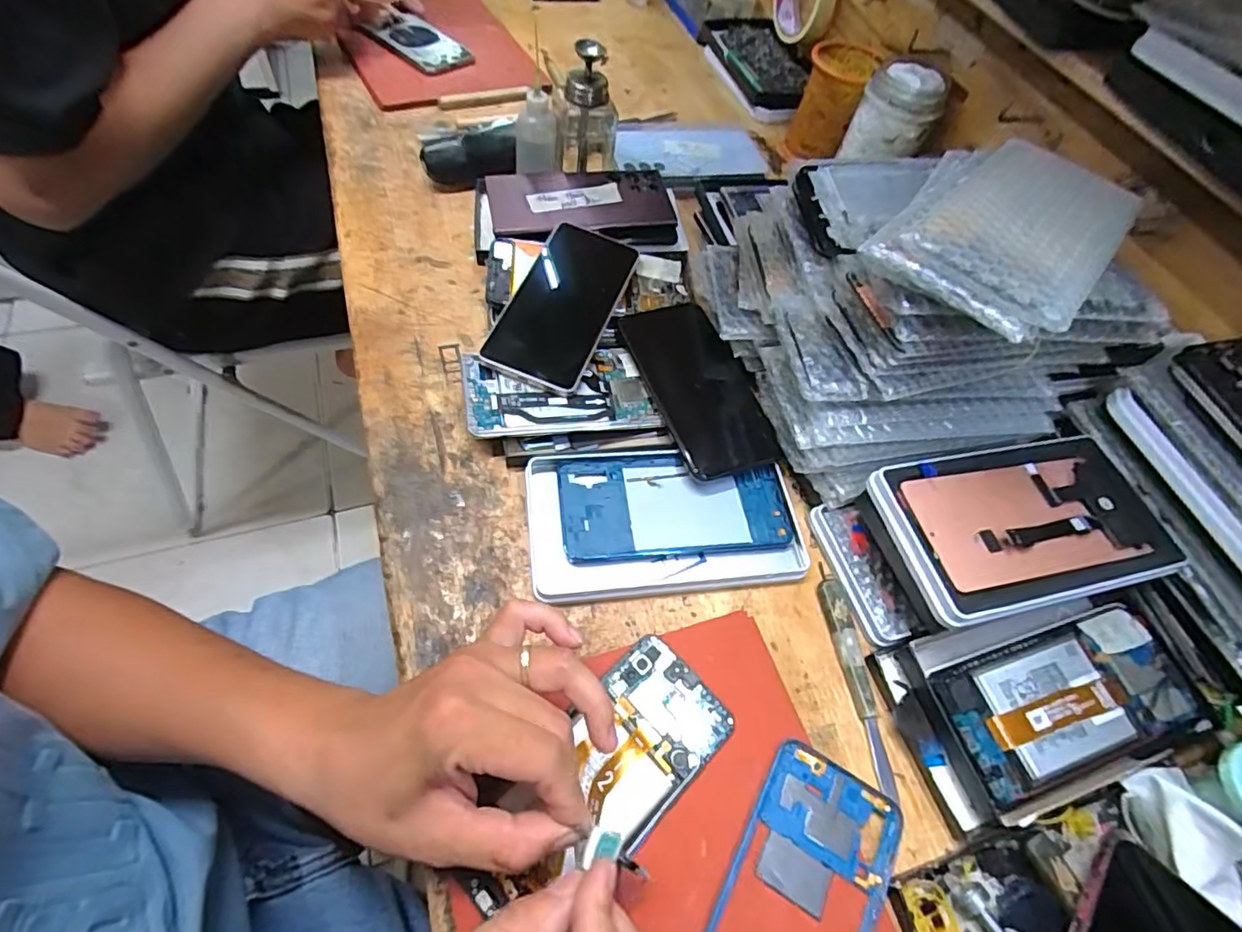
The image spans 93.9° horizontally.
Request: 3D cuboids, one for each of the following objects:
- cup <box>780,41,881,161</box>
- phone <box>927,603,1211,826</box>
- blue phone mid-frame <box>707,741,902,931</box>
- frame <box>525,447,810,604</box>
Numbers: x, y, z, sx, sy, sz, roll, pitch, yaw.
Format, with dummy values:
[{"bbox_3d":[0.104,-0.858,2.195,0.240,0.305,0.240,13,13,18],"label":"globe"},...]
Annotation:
[{"bbox_3d":[0.227,-0.395,0.641,0.067,0.100,0.075,26,59,9],"label":"cup"},{"bbox_3d":[0.268,0.141,0.347,0.158,0.008,0.079,-14,63,-13],"label":"phone"},{"bbox_3d":[0.085,0.226,0.284,0.073,0.004,0.159,29,58,10],"label":"blue phone mid-frame"},{"bbox_3d":[0.031,0.035,0.394,0.182,0.018,0.103,-3,59,-10],"label":"frame"}]

